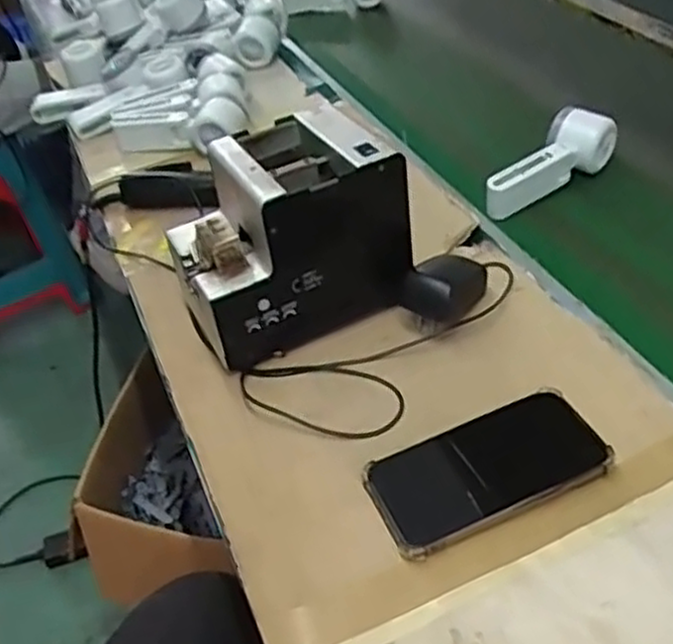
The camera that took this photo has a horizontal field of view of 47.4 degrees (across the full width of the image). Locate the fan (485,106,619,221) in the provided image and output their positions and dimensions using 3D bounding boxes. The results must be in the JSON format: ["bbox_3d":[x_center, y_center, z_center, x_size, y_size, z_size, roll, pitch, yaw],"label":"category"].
[{"bbox_3d":[0.212,-0.163,0.792,0.166,0.059,0.056,-35,48,-12],"label":"fan"}]

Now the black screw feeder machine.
[{"bbox_3d":[-0.043,-0.075,0.652,0.177,0.136,0.144,-20,42,-11],"label":"black screw feeder machine"}]

